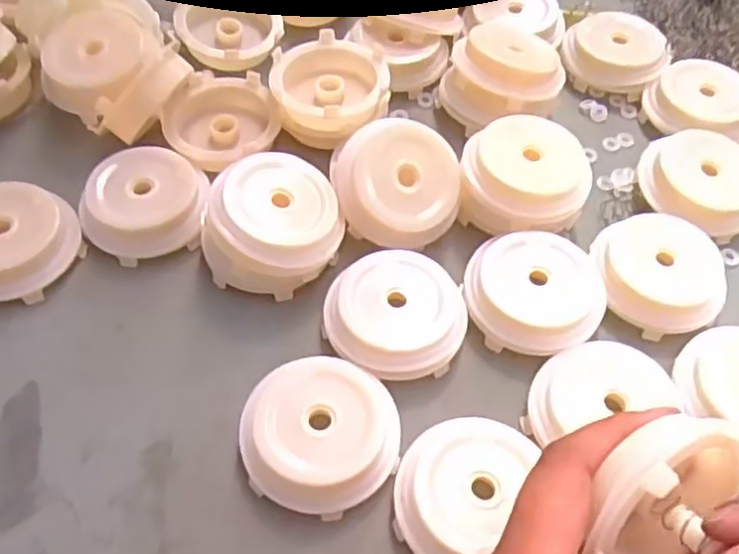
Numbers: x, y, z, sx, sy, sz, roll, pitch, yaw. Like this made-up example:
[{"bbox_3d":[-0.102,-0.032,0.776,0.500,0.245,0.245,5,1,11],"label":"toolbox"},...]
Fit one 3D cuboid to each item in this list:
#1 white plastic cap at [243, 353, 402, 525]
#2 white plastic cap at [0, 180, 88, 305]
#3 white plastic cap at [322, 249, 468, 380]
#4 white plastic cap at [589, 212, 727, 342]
[{"bbox_3d":[-0.018,0.058,0.259,0.056,0.019,0.053,2,56,-3],"label":"white plastic cap"},{"bbox_3d":[-0.154,-0.014,0.301,0.053,0.021,0.048,1,56,-3],"label":"white plastic cap"},{"bbox_3d":[0.011,0.015,0.288,0.057,0.015,0.052,2,56,-3],"label":"white plastic cap"},{"bbox_3d":[0.127,-0.001,0.305,0.052,0.016,0.050,2,56,-3],"label":"white plastic cap"}]

